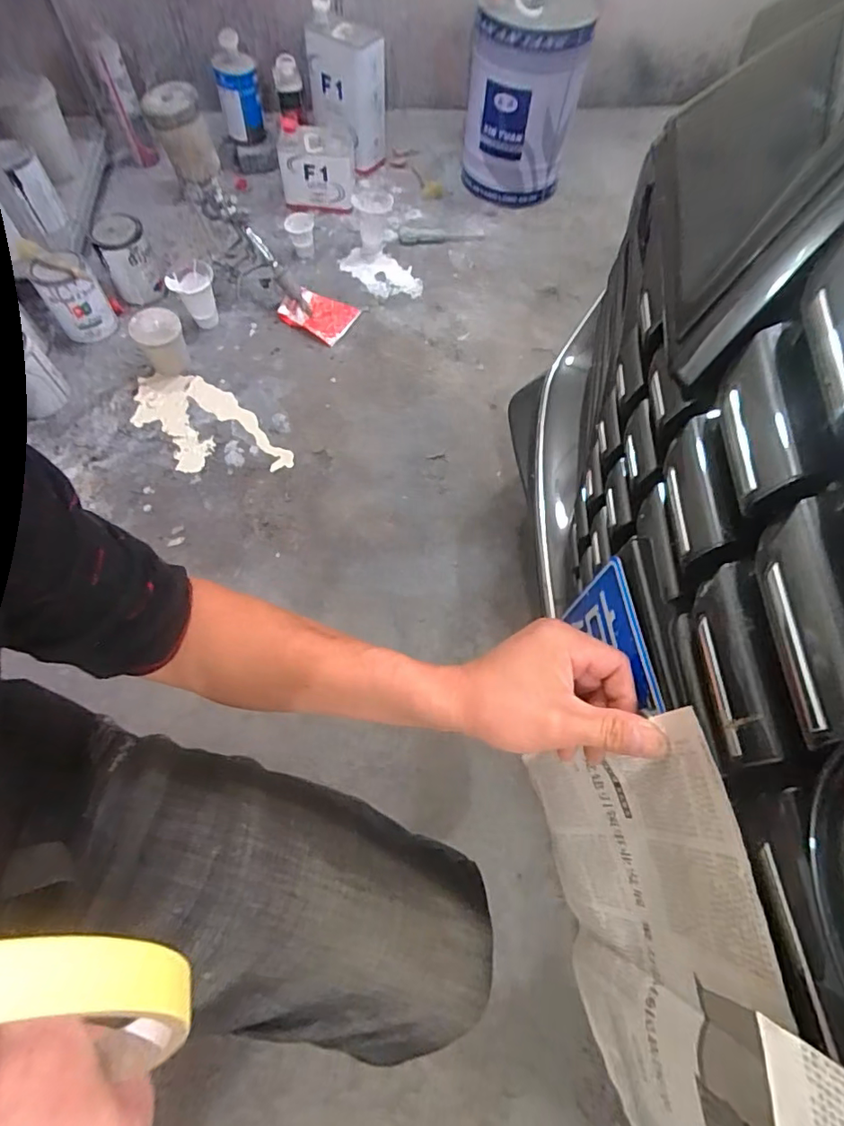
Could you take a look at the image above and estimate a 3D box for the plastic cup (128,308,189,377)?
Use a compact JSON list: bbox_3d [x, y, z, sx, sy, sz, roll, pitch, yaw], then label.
[{"bbox_3d":[-0.514,-0.435,1.053,0.090,0.117,0.107,-29,69,-15],"label":"plastic cup"}]

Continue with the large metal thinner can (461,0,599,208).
[{"bbox_3d":[0.258,-1.210,1.376,0.267,0.422,0.324,0,67,-2],"label":"large metal thinner can"}]

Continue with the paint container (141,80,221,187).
[{"bbox_3d":[-0.430,-0.764,0.952,0.097,0.123,0.109,-20,69,-11],"label":"paint container"}]

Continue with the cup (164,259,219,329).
[{"bbox_3d":[-0.470,-0.552,1.118,0.086,0.124,0.086,1,67,-2],"label":"cup"}]

